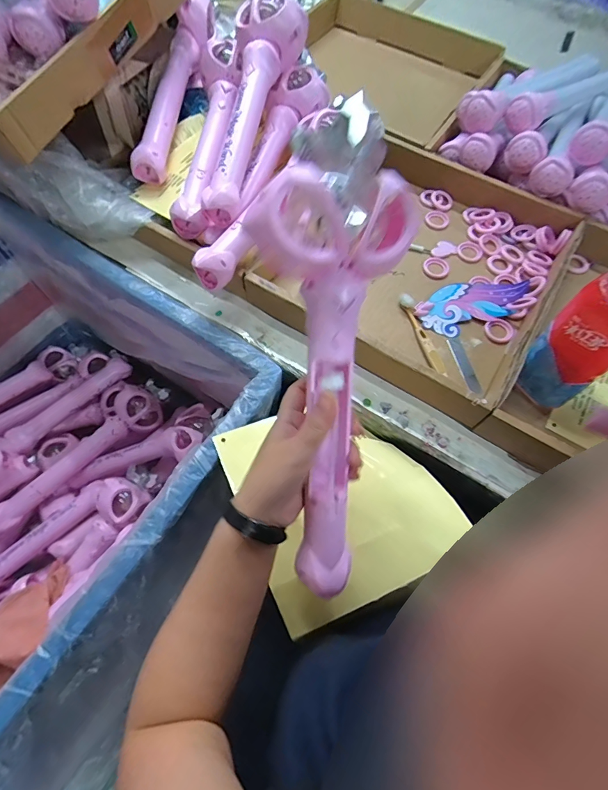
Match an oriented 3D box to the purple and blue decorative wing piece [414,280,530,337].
[{"bbox_3d":[0.243,-0.132,0.558,0.172,0.013,0.069,-22,67,-10],"label":"purple and blue decorative wing piece"}]

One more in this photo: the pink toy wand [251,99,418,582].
[{"bbox_3d":[0.022,-0.020,0.310,0.109,0.058,0.353,1,104,0],"label":"pink toy wand"}]

